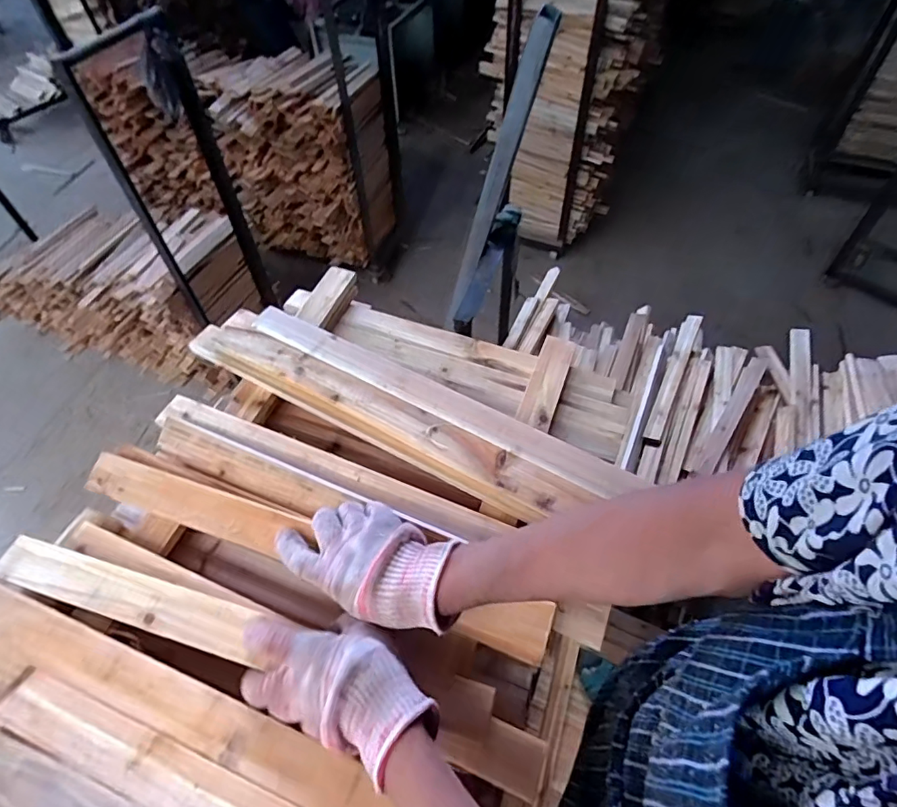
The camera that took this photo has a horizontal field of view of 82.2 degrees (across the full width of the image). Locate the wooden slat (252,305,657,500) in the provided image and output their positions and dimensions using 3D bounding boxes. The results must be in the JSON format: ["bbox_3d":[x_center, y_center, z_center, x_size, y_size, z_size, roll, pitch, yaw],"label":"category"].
[{"bbox_3d":[-0.027,-0.013,0.609,0.504,0.012,0.044,25,59,18],"label":"wooden slat"}]

